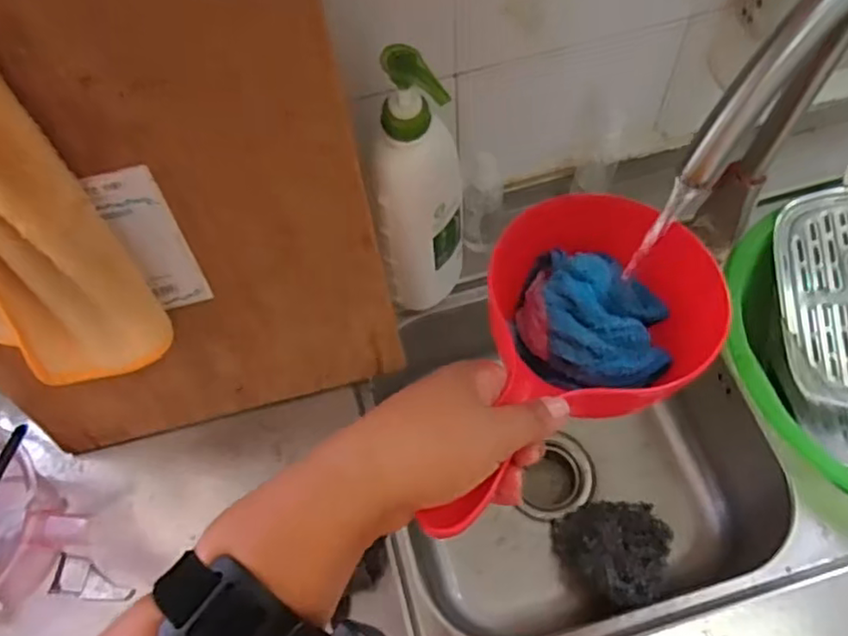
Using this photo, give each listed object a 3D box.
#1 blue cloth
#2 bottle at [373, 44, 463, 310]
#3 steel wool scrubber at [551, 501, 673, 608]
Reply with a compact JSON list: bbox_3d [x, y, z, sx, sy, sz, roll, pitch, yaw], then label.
[{"bbox_3d":[0.115,0.001,0.444,0.103,0.051,0.081,17,65,12],"label":"blue cloth"},{"bbox_3d":[-0.003,-0.102,0.547,0.067,0.258,0.059,-4,63,2],"label":"bottle"},{"bbox_3d":[0.205,0.242,0.695,0.111,0.081,0.110,-2,63,3],"label":"steel wool scrubber"}]

